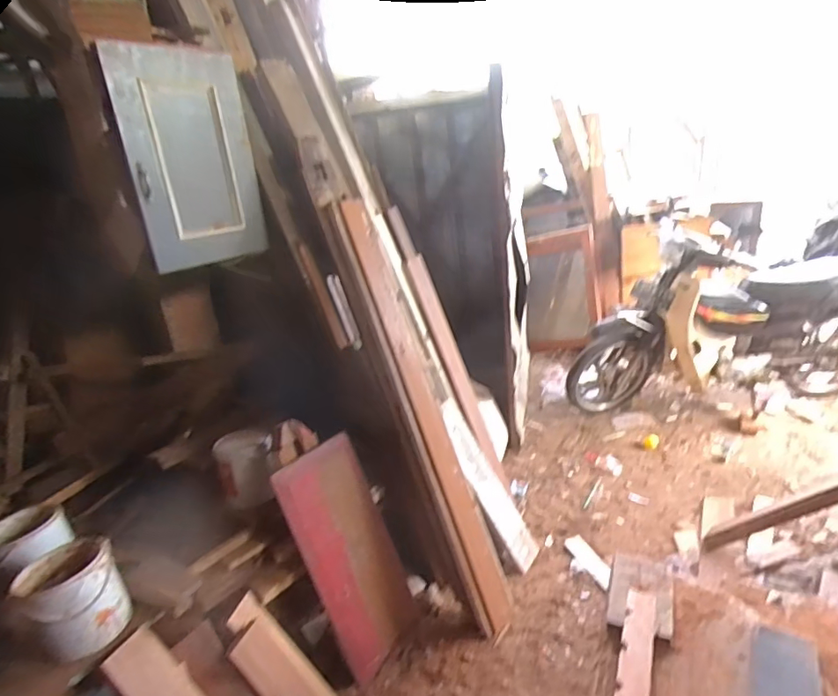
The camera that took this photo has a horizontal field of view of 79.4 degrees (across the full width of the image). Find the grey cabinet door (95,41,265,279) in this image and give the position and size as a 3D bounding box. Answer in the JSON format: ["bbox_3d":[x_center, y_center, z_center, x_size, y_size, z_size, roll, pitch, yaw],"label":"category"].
[{"bbox_3d":[-0.659,-0.543,1.486,0.031,0.583,0.377,13,28,32],"label":"grey cabinet door"}]

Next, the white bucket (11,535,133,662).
[{"bbox_3d":[-0.797,0.578,1.184,0.186,0.172,0.180,-5,19,2],"label":"white bucket"}]

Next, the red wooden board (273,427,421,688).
[{"bbox_3d":[-0.209,0.651,1.610,0.300,0.706,0.042,-27,9,-41],"label":"red wooden board"}]

